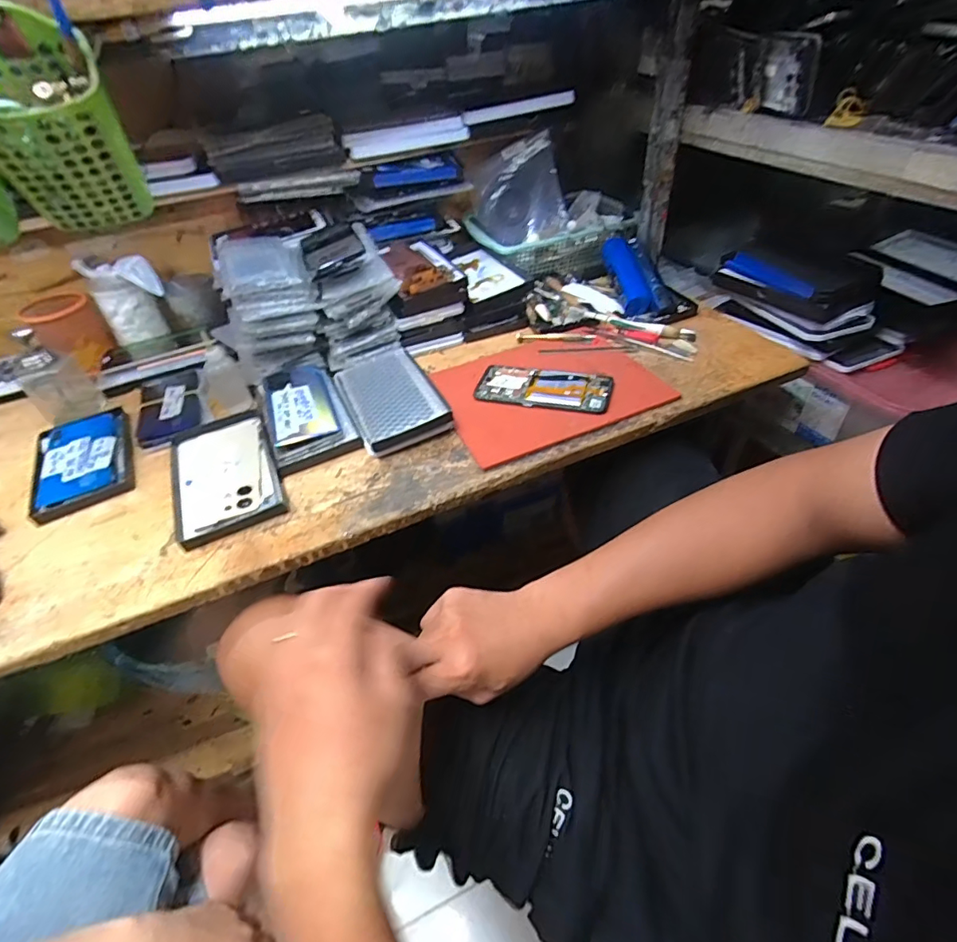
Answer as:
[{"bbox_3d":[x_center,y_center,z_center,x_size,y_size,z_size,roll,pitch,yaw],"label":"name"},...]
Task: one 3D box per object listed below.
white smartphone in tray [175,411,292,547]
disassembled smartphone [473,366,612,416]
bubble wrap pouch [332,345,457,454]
[{"bbox_3d":[-0.288,-0.001,0.573,0.110,0.016,0.200,-21,45,-15],"label":"white smartphone in tray"},{"bbox_3d":[0.081,-0.106,0.633,0.164,0.008,0.079,6,45,13],"label":"disassembled smartphone"},{"bbox_3d":[-0.113,-0.096,0.627,0.101,0.021,0.190,-21,45,-15],"label":"bubble wrap pouch"}]

